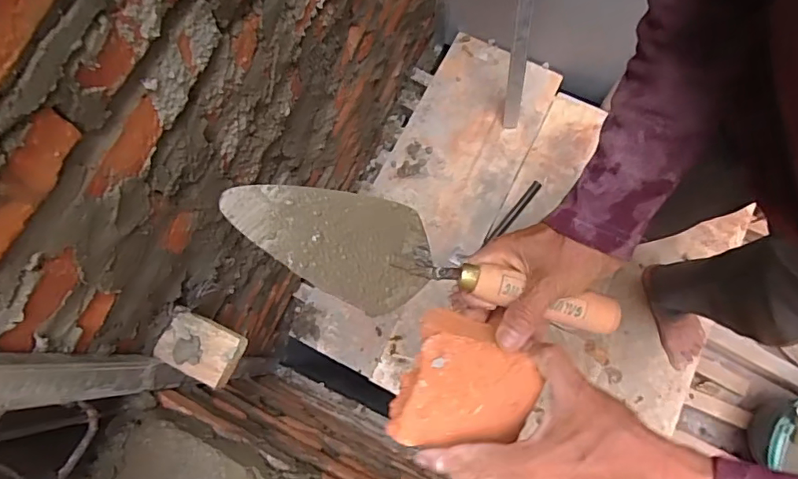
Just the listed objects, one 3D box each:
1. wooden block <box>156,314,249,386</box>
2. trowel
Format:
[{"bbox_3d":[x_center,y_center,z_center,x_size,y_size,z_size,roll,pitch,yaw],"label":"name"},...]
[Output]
[{"bbox_3d":[-0.222,0.122,0.570,0.087,0.024,0.061,28,77,7],"label":"wooden block"},{"bbox_3d":[0.023,0.018,0.410,0.309,0.053,0.091,17,79,-3],"label":"trowel"}]

